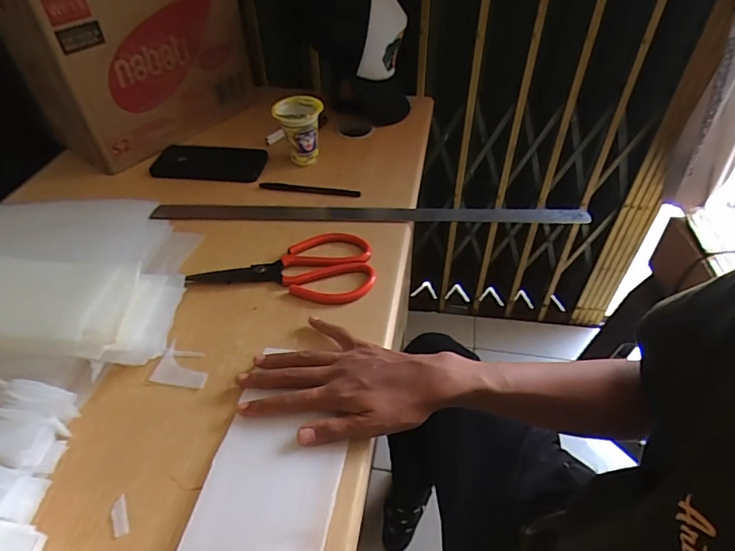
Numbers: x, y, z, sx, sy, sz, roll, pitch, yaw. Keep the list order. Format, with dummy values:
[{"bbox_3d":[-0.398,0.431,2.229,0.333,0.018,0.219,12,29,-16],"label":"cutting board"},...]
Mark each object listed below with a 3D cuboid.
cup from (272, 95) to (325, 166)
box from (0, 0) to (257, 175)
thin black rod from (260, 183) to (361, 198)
[{"bbox_3d":[-0.096,-0.207,0.676,0.064,0.090,0.059,0,44,0],"label":"cup"},{"bbox_3d":[-0.343,-0.339,0.702,0.312,0.253,0.205,-33,53,-29],"label":"box"},{"bbox_3d":[-0.081,-0.122,0.658,0.140,0.006,0.015,5,45,6],"label":"thin black rod"}]

